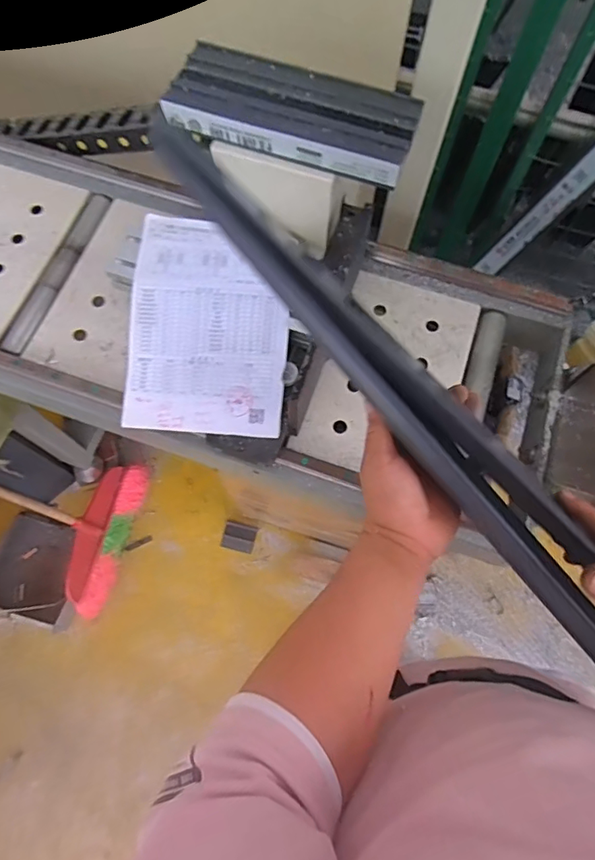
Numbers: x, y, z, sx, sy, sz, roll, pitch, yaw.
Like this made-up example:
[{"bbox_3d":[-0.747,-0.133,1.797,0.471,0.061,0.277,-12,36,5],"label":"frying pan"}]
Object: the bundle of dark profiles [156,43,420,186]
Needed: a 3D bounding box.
[{"bbox_3d":[-0.006,-0.383,0.628,0.289,0.038,0.120,20,71,7],"label":"bundle of dark profiles"}]

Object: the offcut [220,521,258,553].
[{"bbox_3d":[-0.158,0.291,1.405,0.088,0.013,0.074,12,70,4],"label":"offcut"}]

